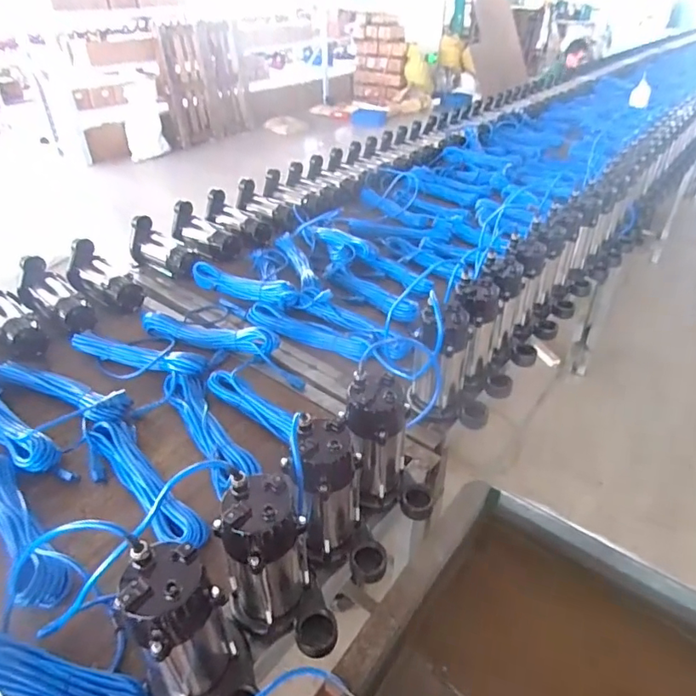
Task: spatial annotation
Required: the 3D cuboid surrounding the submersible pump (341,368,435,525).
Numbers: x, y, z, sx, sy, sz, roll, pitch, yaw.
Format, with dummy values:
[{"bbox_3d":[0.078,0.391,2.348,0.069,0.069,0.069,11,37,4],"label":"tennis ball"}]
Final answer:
[{"bbox_3d":[0.071,0.162,0.815,0.153,0.220,0.101,6,37,9],"label":"submersible pump"}]

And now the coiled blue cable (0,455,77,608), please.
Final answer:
[{"bbox_3d":[-0.542,0.274,0.804,0.351,0.043,0.079,30,46,35],"label":"coiled blue cable"}]

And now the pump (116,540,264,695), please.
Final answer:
[{"bbox_3d":[-0.169,0.344,0.572,0.155,0.231,0.111,23,42,28],"label":"pump"}]

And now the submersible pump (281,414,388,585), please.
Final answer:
[{"bbox_3d":[-0.008,0.225,0.731,0.147,0.228,0.104,10,37,14],"label":"submersible pump"}]

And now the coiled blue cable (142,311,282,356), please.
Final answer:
[{"bbox_3d":[-0.349,-0.036,1.230,0.364,0.057,0.091,11,38,14],"label":"coiled blue cable"}]

